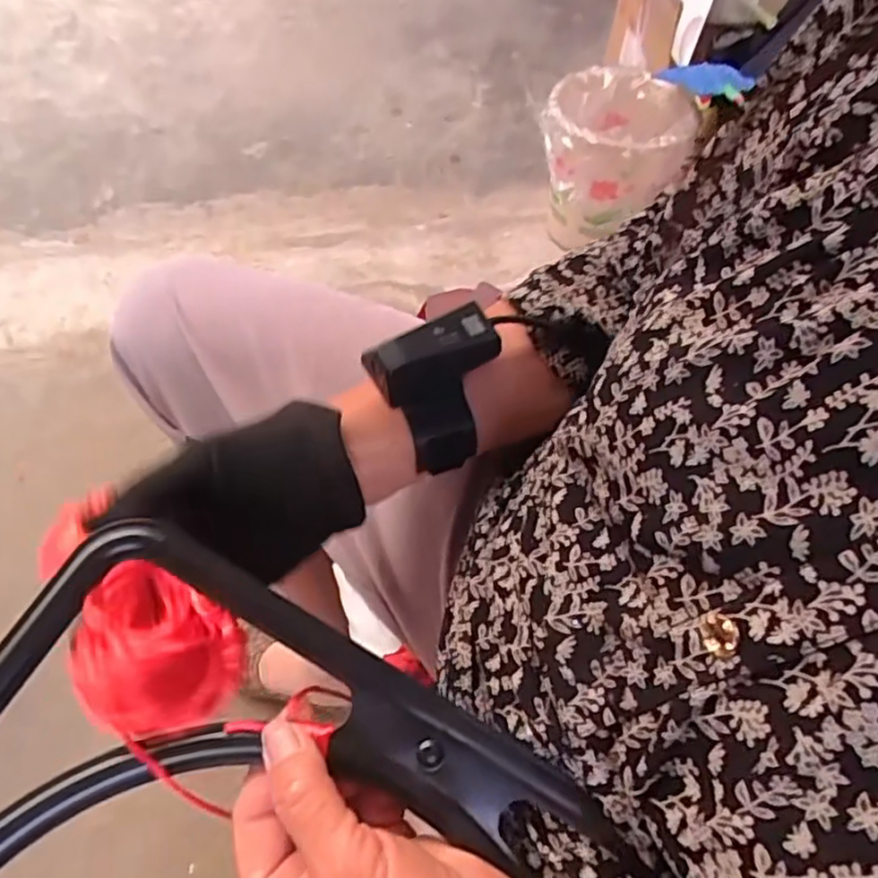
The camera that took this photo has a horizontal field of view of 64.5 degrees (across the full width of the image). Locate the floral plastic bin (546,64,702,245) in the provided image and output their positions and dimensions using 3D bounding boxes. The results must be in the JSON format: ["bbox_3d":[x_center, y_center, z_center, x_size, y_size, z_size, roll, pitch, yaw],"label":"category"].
[{"bbox_3d":[0.256,-0.419,1.050,0.191,0.198,0.195,0,62,-1],"label":"floral plastic bin"}]

